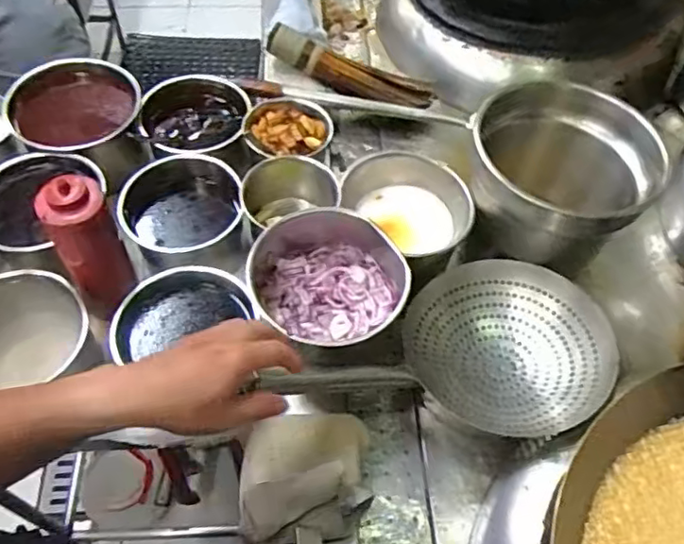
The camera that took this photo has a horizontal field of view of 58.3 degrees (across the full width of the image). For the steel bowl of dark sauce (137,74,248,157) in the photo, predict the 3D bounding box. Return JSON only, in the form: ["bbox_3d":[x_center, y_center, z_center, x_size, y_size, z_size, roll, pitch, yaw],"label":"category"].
[{"bbox_3d":[-0.215,-0.226,0.899,0.150,0.066,0.172,-6,57,-8],"label":"steel bowl of dark sauce"}]

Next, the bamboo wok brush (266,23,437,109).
[{"bbox_3d":[0.016,-0.324,1.004,0.288,0.048,0.055,17,55,-13],"label":"bamboo wok brush"}]

